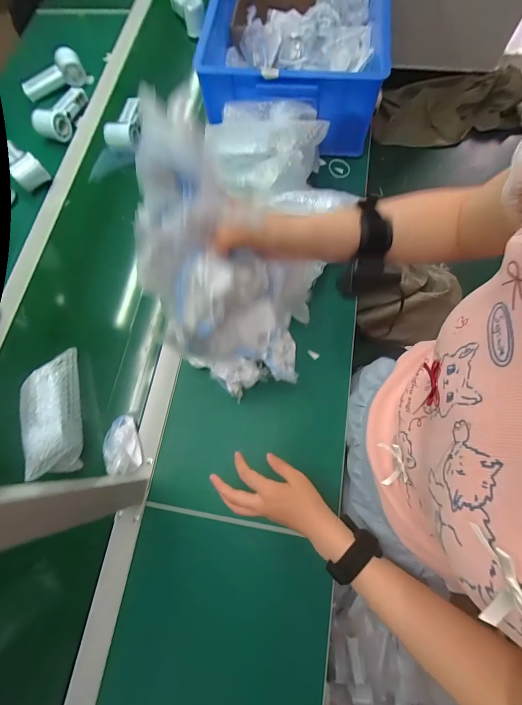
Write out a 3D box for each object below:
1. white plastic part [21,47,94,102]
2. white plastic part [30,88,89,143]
[{"bbox_3d":[-0.499,-0.671,0.767,0.165,0.063,0.053,-13,72,-2],"label":"white plastic part"},{"bbox_3d":[-0.460,-0.554,0.726,0.074,0.046,0.153,7,73,4],"label":"white plastic part"}]

